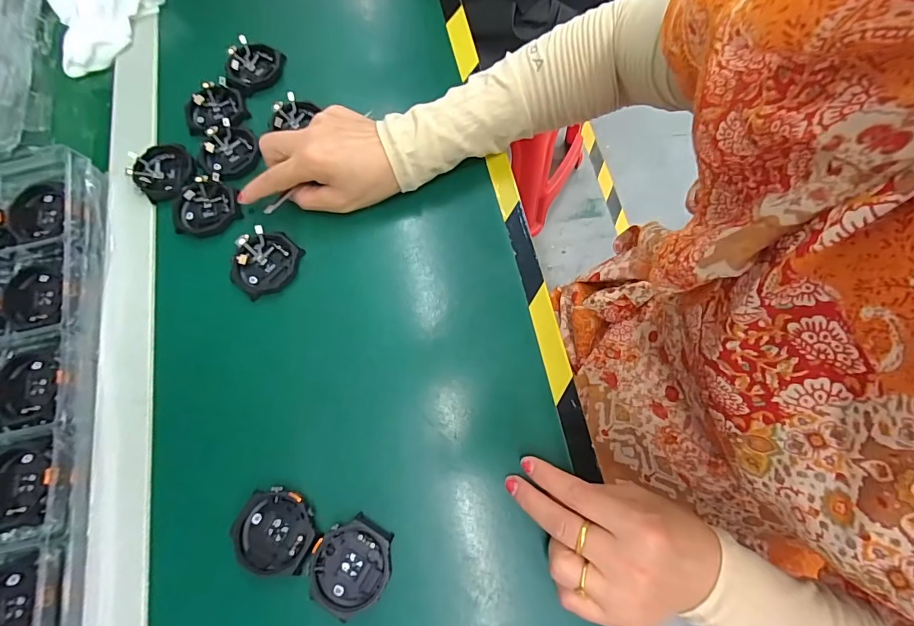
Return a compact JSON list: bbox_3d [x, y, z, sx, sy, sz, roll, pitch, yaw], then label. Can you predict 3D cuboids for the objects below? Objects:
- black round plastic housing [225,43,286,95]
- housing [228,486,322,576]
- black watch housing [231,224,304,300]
[{"bbox_3d":[-0.189,-0.229,0.397,0.044,0.012,0.051,38,77,14],"label":"black round plastic housing"},{"bbox_3d":[-0.117,0.143,0.282,0.053,0.018,0.049,27,75,11],"label":"housing"},{"bbox_3d":[-0.151,-0.039,0.337,0.048,0.011,0.053,11,72,6],"label":"black watch housing"}]

